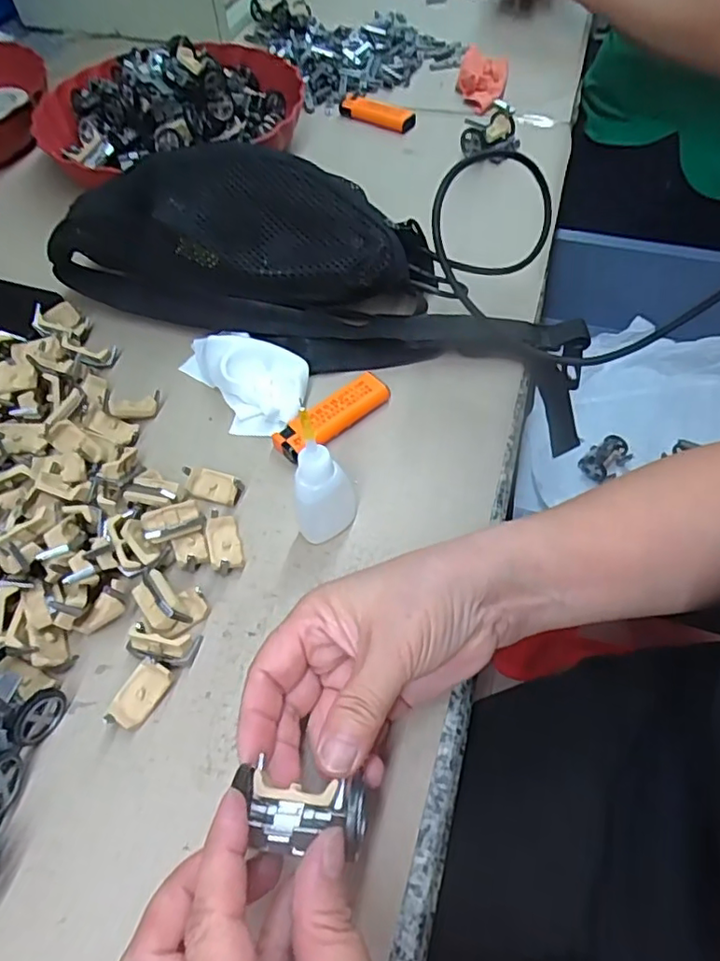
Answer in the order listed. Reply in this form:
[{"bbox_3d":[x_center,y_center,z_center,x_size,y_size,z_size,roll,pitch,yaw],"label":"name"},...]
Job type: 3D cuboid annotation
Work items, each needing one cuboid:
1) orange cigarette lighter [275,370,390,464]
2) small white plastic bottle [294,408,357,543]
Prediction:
[{"bbox_3d":[-0.018,-0.041,0.384,0.079,0.011,0.025,-35,61,-18],"label":"orange cigarette lighter"},{"bbox_3d":[-0.019,0.005,0.313,0.027,0.082,0.028,13,58,12],"label":"small white plastic bottle"}]

